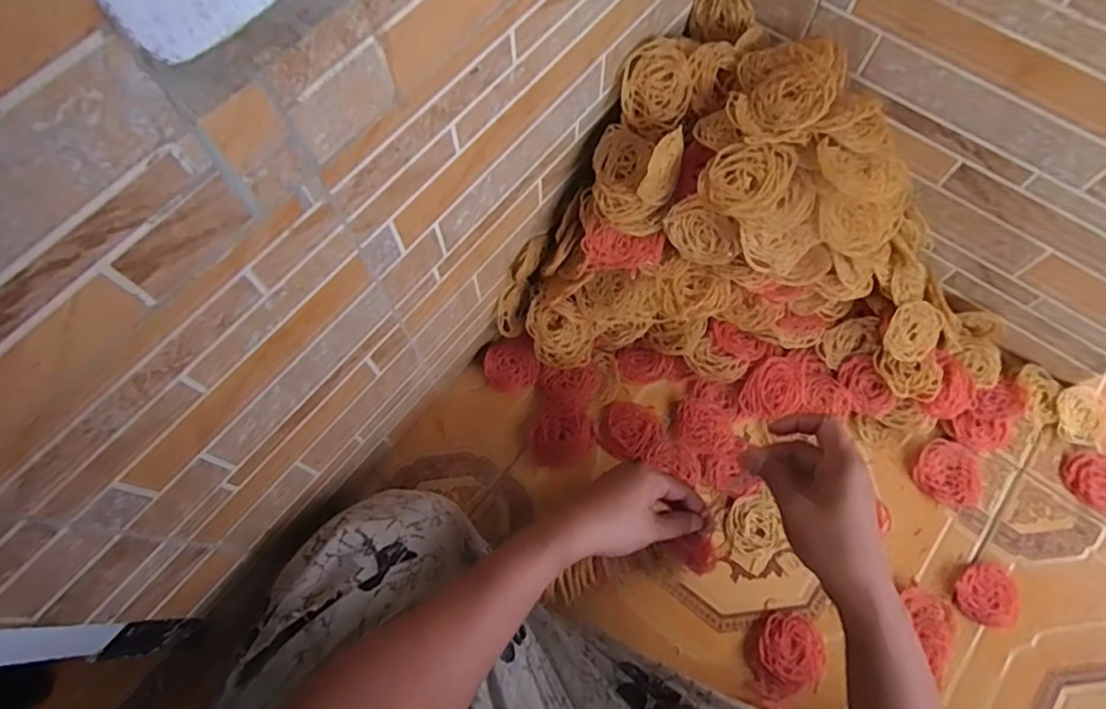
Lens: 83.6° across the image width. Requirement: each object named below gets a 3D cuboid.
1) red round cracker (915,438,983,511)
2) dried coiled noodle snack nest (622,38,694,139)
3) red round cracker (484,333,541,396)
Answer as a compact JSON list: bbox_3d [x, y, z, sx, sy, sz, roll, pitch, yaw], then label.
[{"bbox_3d":[0.387,0.116,0.599,0.063,0.010,0.058,0,69,0],"label":"red round cracker"},{"bbox_3d":[0.087,-0.224,0.520,0.057,0.036,0.072,-4,103,13],"label":"dried coiled noodle snack nest"},{"bbox_3d":[-0.041,0.009,0.630,0.054,0.011,0.060,1,69,0],"label":"red round cracker"}]

